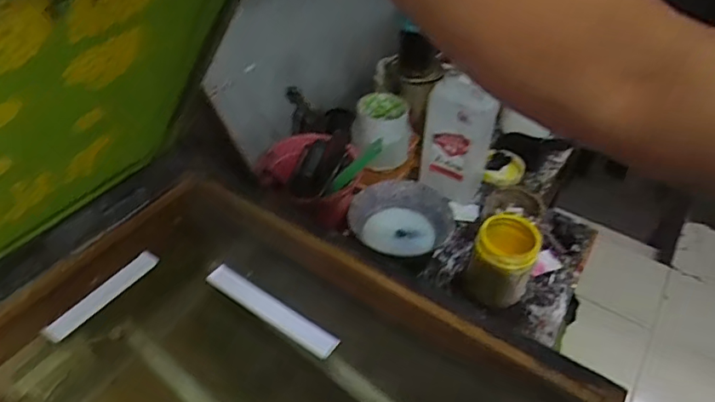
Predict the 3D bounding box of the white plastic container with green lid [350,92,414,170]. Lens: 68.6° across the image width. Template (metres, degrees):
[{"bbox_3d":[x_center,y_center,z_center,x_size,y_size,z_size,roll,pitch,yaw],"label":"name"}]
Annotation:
[{"bbox_3d":[0.039,-0.115,0.864,0.096,0.081,0.095,8,44,6],"label":"white plastic container with green lid"}]

